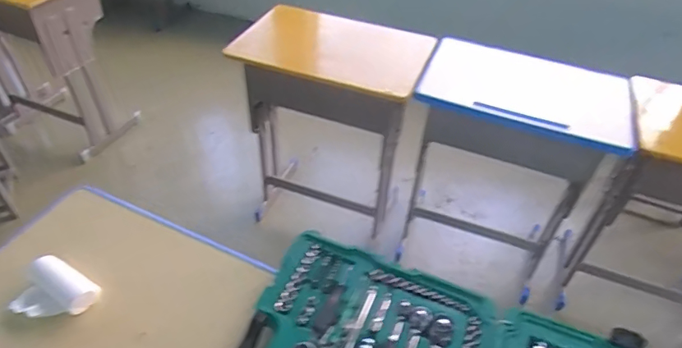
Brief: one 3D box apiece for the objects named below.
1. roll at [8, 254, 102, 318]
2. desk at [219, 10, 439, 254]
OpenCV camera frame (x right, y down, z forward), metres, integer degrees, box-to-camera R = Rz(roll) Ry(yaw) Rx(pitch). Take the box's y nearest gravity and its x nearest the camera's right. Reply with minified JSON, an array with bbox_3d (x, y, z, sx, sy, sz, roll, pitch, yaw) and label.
[{"bbox_3d":[-0.499,0.213,0.831,0.125,0.054,0.099,21,46,18],"label":"roll"},{"bbox_3d":[-0.001,-0.167,1.810,0.670,0.679,0.439,16,44,13],"label":"desk"}]

